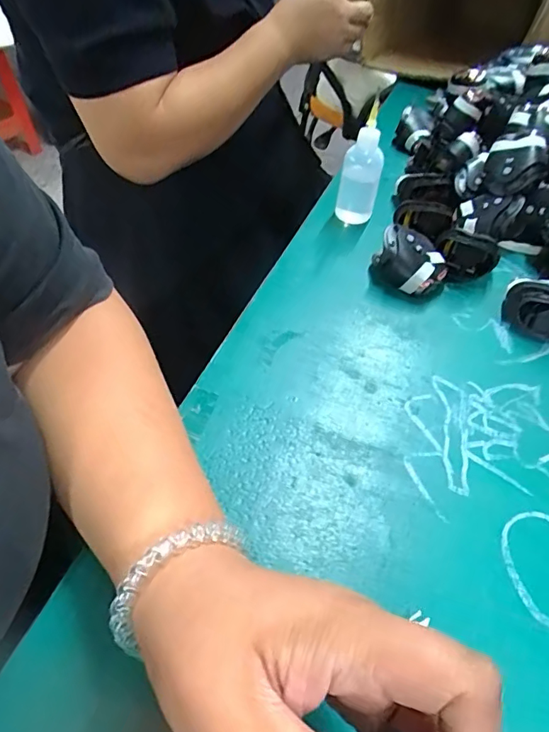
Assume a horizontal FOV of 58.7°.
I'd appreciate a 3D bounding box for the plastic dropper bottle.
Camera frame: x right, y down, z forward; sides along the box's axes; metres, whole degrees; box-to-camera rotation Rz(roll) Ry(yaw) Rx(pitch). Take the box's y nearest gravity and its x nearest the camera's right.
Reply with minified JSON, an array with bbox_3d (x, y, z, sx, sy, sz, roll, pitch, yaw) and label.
[{"bbox_3d":[0.086,-0.191,0.481,0.033,0.098,0.034,-27,55,-28],"label":"plastic dropper bottle"}]

